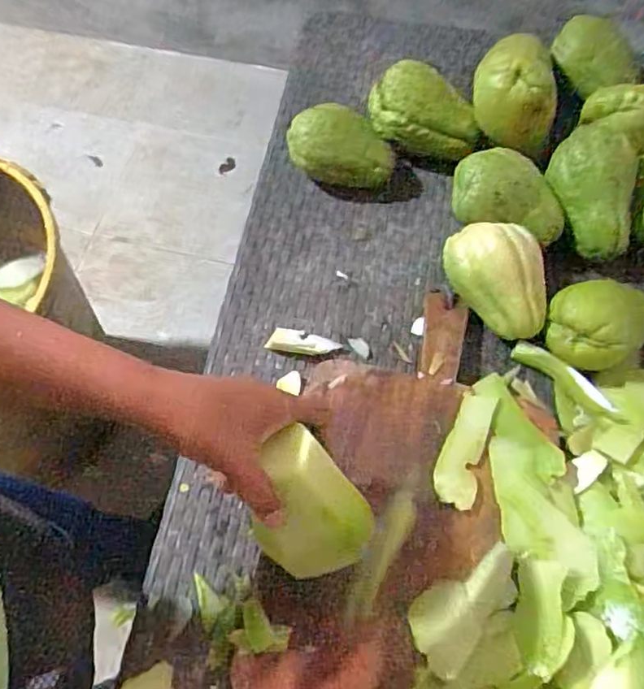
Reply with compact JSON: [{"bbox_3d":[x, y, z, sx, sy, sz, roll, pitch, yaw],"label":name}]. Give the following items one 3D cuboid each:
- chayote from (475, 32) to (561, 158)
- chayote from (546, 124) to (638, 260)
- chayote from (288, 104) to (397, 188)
[{"bbox_3d":[0.211,-0.284,0.646,0.086,0.098,0.085,11,63,3],"label":"chayote"},{"bbox_3d":[0.288,-0.165,0.641,0.082,0.072,0.133,6,104,21],"label":"chayote"},{"bbox_3d":[0.021,-0.224,0.655,0.120,0.062,0.072,7,62,1],"label":"chayote"}]

